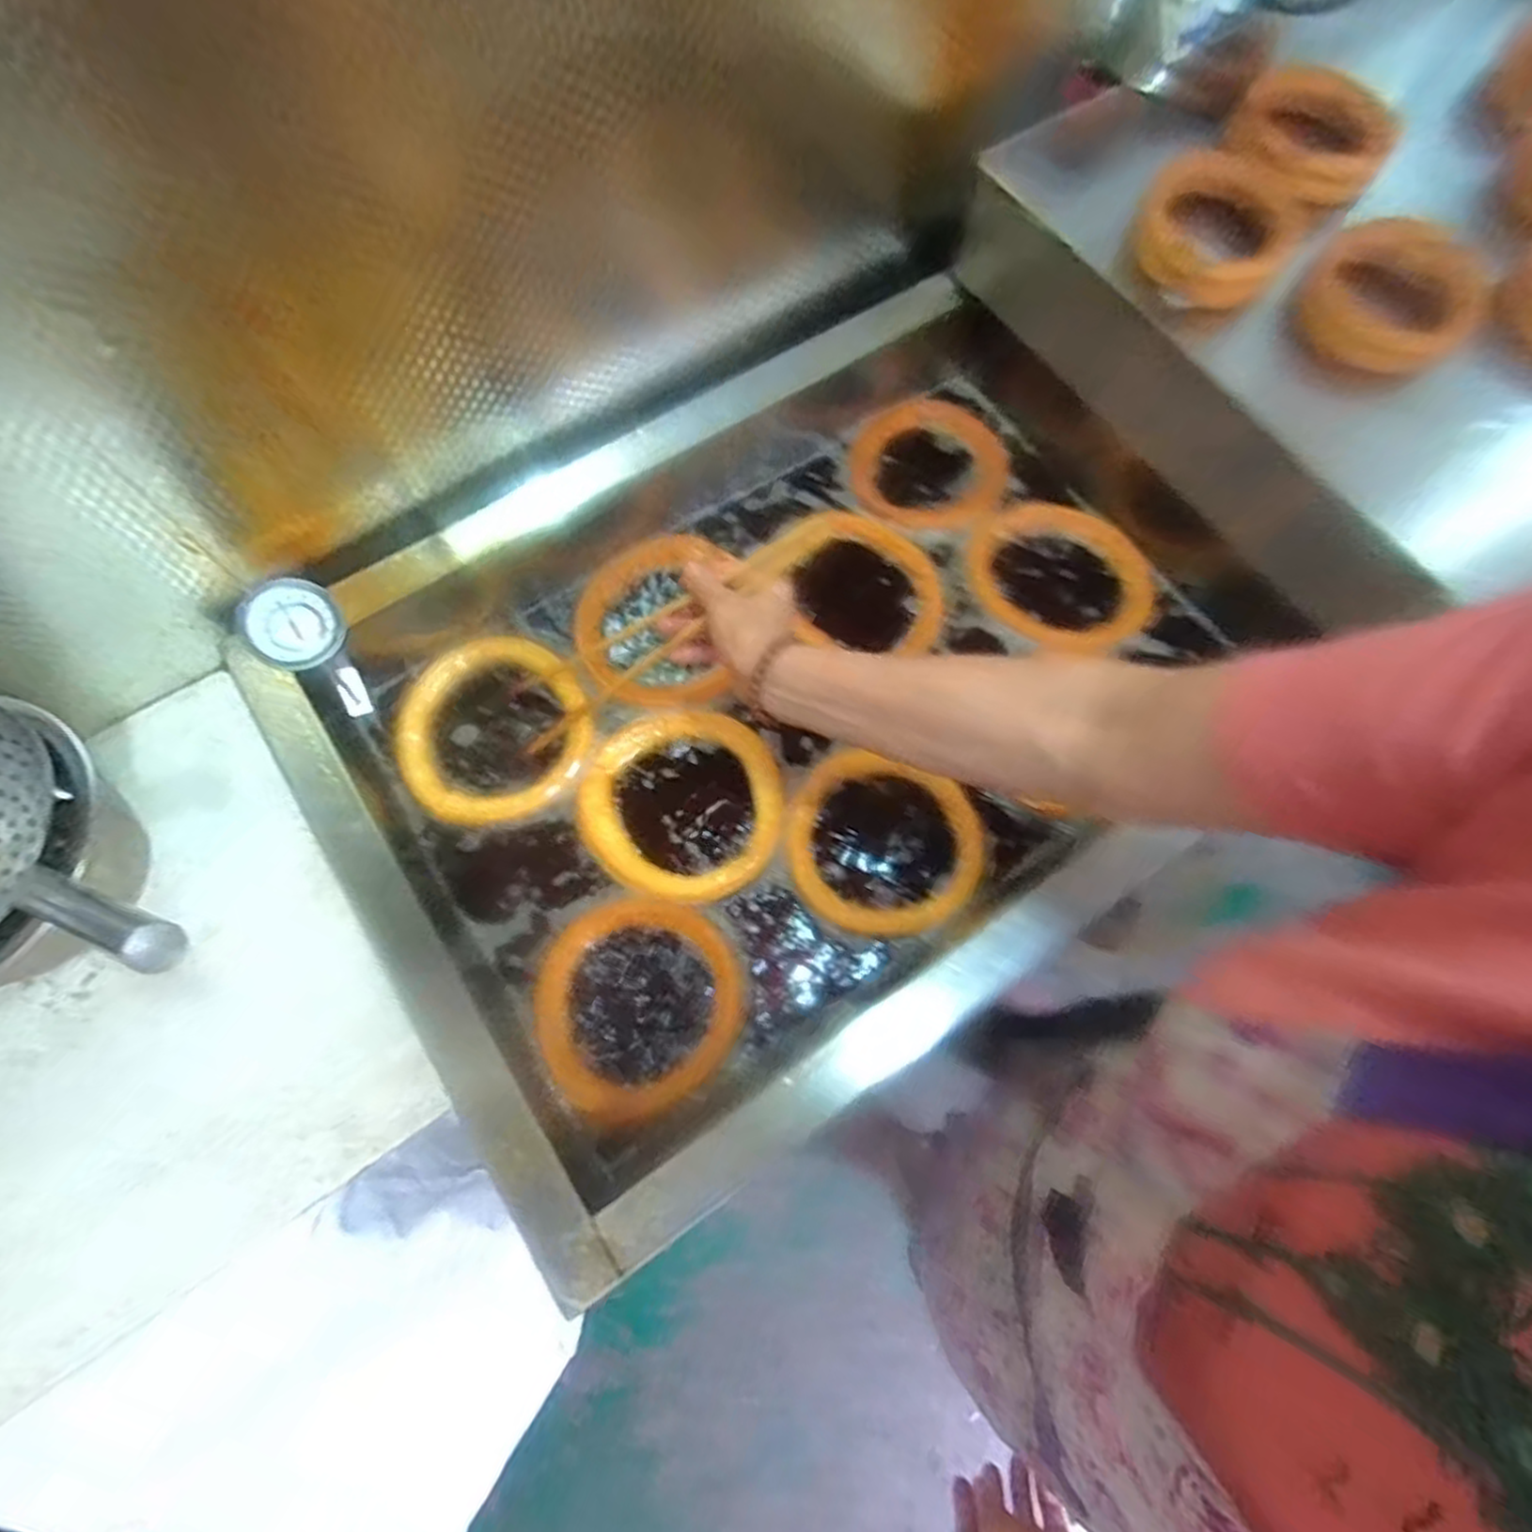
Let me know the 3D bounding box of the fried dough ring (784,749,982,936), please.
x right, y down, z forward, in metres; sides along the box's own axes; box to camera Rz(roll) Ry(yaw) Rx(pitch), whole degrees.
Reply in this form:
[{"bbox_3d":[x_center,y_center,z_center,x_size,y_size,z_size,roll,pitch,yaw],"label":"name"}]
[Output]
[{"bbox_3d":[0.102,0.070,0.656,0.166,0.016,0.153,1,72,-2],"label":"fried dough ring"}]

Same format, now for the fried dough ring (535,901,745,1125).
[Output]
[{"bbox_3d":[-0.104,0.188,0.600,0.166,0.015,0.162,1,72,-2],"label":"fried dough ring"}]

